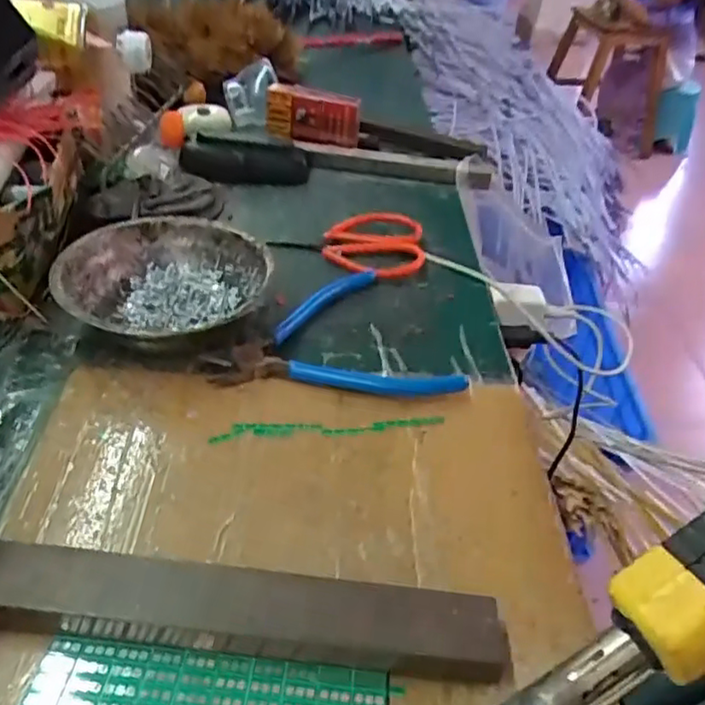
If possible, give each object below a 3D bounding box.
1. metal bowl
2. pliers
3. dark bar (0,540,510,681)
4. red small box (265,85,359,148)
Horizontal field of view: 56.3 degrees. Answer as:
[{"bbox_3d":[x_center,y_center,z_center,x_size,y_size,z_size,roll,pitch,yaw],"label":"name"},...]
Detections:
[{"bbox_3d":[-0.118,-0.043,0.418,0.123,0.038,0.123,4,39,-3],"label":"metal bowl"},{"bbox_3d":[-0.005,-0.019,0.418,0.146,0.012,0.127,7,39,1],"label":"pliers"},{"bbox_3d":[-0.045,0.104,0.262,0.204,0.019,0.031,6,39,0],"label":"dark bar"},{"bbox_3d":[-0.038,-0.224,0.621,0.087,0.046,0.027,13,40,9],"label":"red small box"}]

